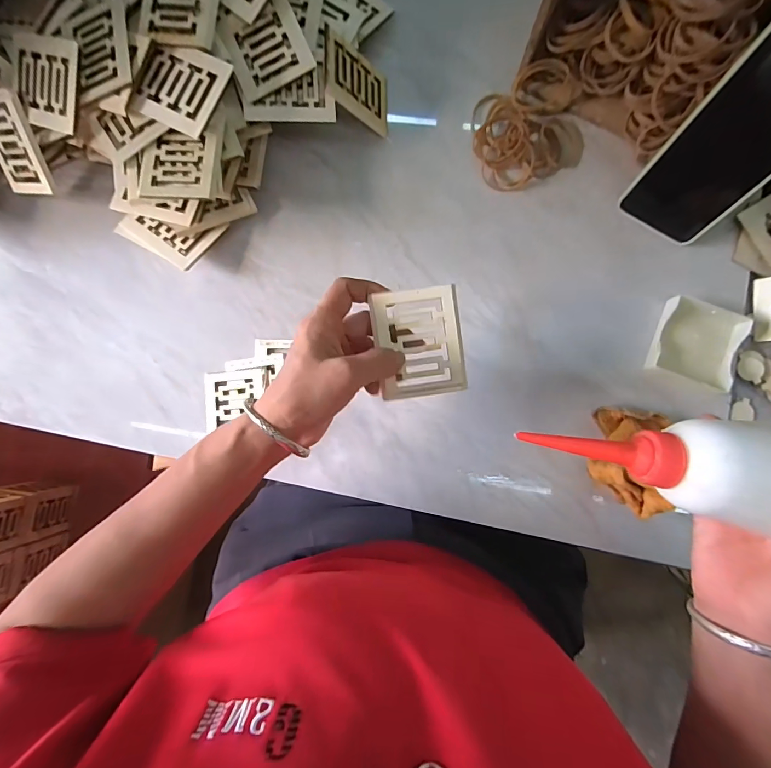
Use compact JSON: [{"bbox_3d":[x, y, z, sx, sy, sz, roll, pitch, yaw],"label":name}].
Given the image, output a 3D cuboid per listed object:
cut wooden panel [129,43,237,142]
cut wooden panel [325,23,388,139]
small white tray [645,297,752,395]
[{"bbox_3d":[-0.169,-0.243,0.325,0.063,0.006,0.065,22,89,2],"label":"cut wooden panel"},{"bbox_3d":[-0.025,-0.287,0.379,0.005,0.080,0.061,-3,87,40],"label":"cut wooden panel"},{"bbox_3d":[0.297,-0.039,0.376,0.075,0.014,0.075,19,87,4],"label":"small white tray"}]

